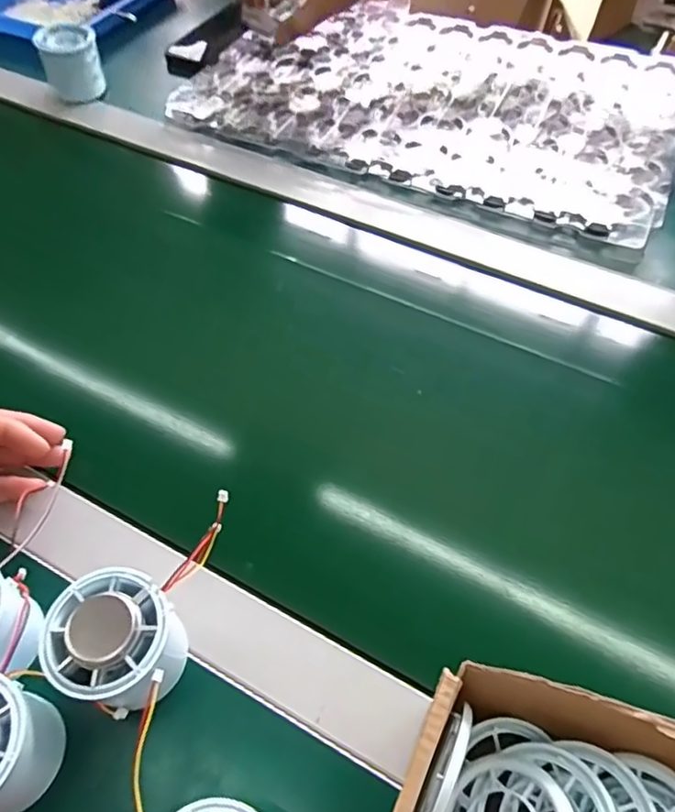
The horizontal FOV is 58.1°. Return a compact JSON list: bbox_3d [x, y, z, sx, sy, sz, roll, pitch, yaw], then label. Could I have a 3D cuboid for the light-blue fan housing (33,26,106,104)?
[{"bbox_3d":[-0.262,-0.343,0.604,0.043,0.052,0.047,21,58,14],"label":"light-blue fan housing"}]

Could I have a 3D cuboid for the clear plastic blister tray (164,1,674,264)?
[{"bbox_3d":[0.100,-0.308,0.602,0.448,0.024,0.286,21,58,14],"label":"clear plastic blister tray"}]

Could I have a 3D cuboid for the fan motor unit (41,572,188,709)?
[{"bbox_3d":[-0.103,0.110,0.284,0.052,0.057,0.052,0,55,0],"label":"fan motor unit"}]

